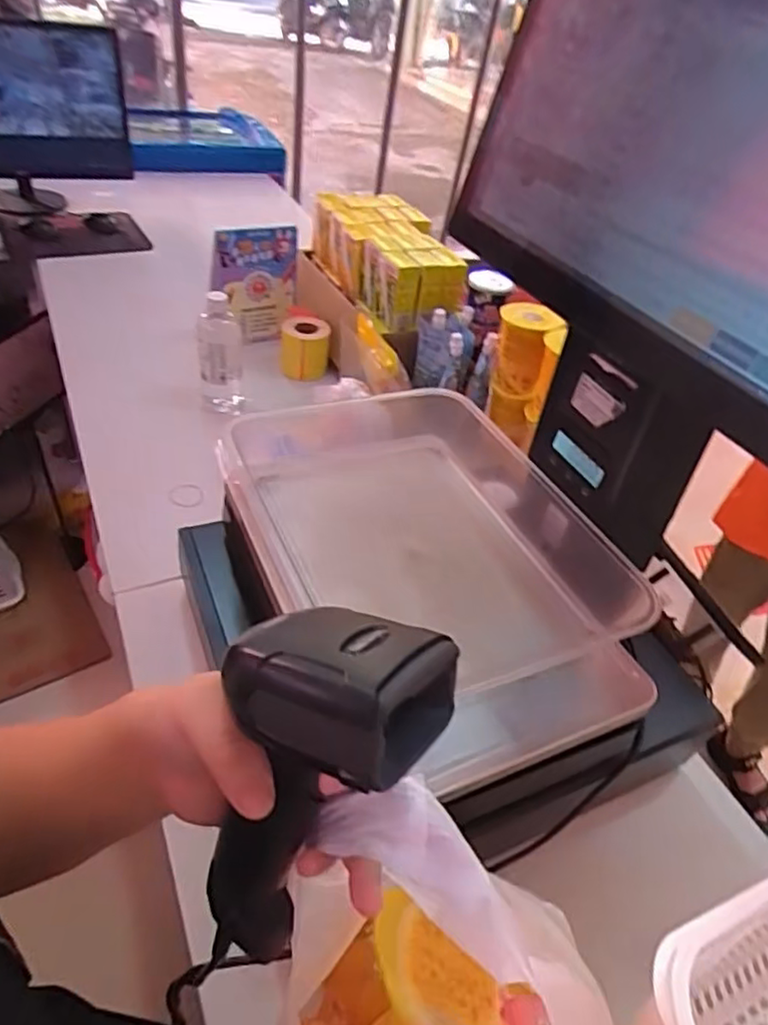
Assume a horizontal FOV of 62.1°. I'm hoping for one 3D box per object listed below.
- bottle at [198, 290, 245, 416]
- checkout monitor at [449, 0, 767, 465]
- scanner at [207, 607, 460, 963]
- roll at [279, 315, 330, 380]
[{"bbox_3d":[-0.254,-0.242,0.994,0.063,0.191,0.051,-1,40,-11],"label":"bottle"},{"bbox_3d":[0.179,-0.228,0.406,0.082,0.230,0.372,-9,42,-20],"label":"checkout monitor"},{"bbox_3d":[-0.029,0.107,0.252,0.070,0.168,0.065,-1,38,-33],"label":"scanner"},{"bbox_3d":[-0.138,-0.287,1.122,0.086,0.089,0.090,5,39,-3],"label":"roll"}]

